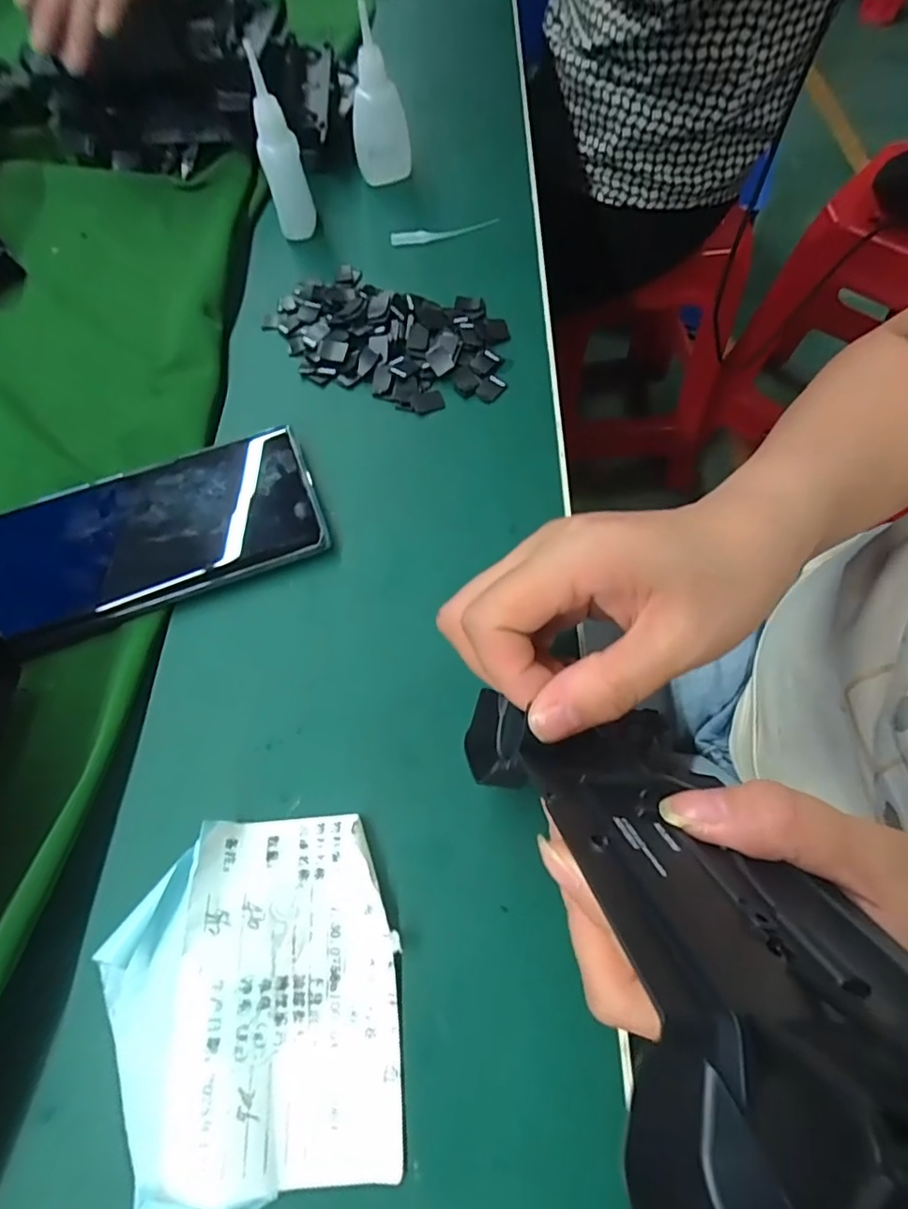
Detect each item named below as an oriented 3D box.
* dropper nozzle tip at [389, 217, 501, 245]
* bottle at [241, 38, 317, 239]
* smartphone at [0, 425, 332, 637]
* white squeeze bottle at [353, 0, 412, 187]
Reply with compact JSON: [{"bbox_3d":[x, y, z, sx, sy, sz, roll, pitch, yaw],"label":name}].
[{"bbox_3d":[-0.005,-0.230,0.347,0.068,0.007,0.011,-10,65,-4],"label":"dropper nozzle tip"},{"bbox_3d":[-0.100,-0.261,0.323,0.022,0.085,0.020,2,64,3],"label":"bottle"},{"bbox_3d":[-0.138,-0.030,0.247,0.154,0.014,0.076,-17,65,-6],"label":"smartphone"},{"bbox_3d":[-0.047,-0.306,0.342,0.029,0.075,0.024,-28,67,-12],"label":"white squeeze bottle"}]

